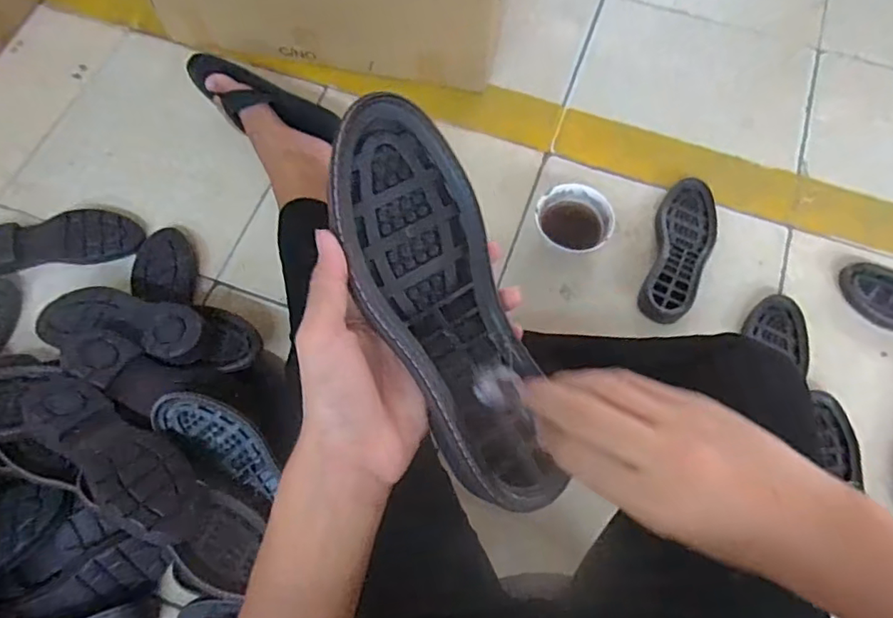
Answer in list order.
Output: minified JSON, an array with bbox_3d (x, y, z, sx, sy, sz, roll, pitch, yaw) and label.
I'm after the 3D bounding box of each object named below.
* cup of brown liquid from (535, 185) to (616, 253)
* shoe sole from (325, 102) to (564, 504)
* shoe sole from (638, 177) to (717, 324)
[{"bbox_3d":[0.192,-0.129,0.869,0.114,0.048,0.111,0,67,0],"label":"cup of brown liquid"},{"bbox_3d":[-0.002,-0.002,0.325,0.081,0.034,0.237,-20,85,-8],"label":"shoe sole"},{"bbox_3d":[0.358,-0.089,0.871,0.090,0.024,0.247,16,68,7],"label":"shoe sole"}]

